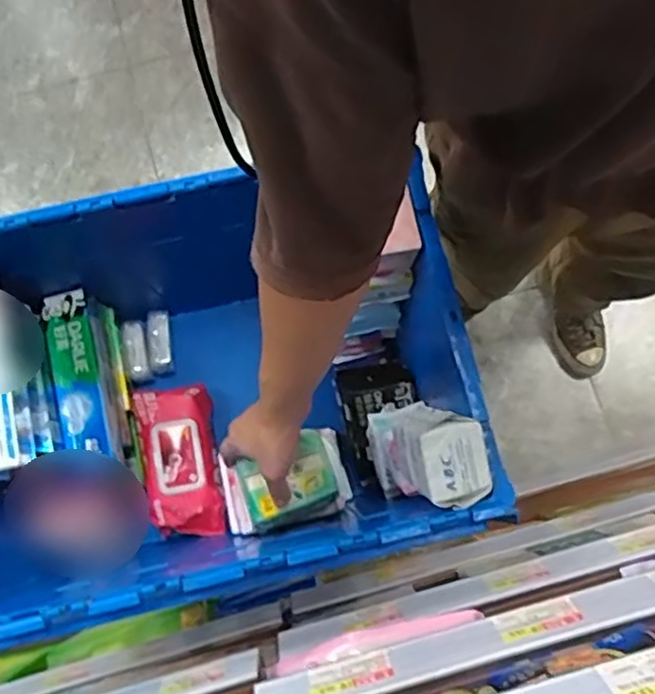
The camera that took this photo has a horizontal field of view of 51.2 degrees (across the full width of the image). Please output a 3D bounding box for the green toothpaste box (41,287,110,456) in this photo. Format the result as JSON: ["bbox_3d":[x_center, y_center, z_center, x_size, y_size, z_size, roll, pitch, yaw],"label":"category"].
[{"bbox_3d":[-0.326,0.032,0.885,0.056,0.037,0.211,-15,79,-3],"label":"green toothpaste box"}]

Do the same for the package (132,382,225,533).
[{"bbox_3d":[-0.207,0.161,0.969,0.096,0.042,0.207,-10,79,-2],"label":"package"}]

